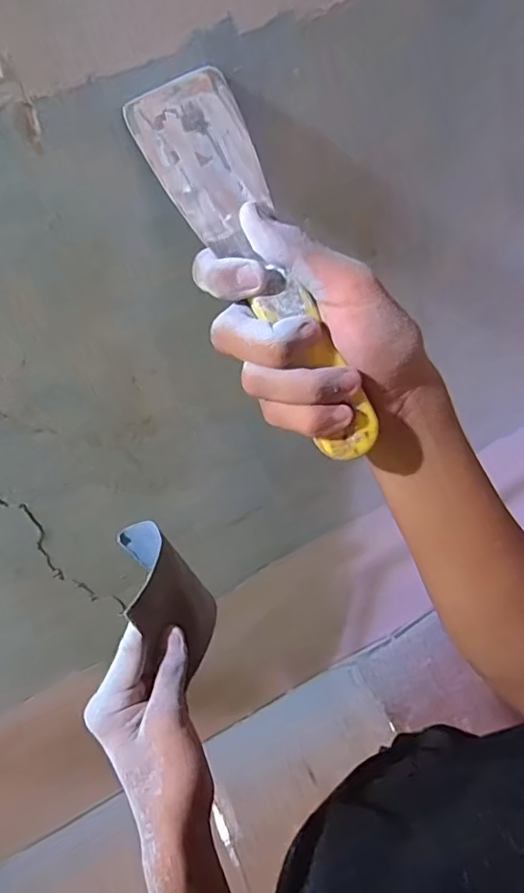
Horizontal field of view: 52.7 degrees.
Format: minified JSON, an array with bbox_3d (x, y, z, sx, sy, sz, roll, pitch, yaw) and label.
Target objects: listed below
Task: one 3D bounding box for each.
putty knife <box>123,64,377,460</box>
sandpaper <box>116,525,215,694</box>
[{"bbox_3d":[0.003,-0.079,0.251,0.046,0.011,0.188,-31,98,-14],"label":"putty knife"},{"bbox_3d":[-0.068,0.114,0.403,0.051,0.070,0.105,-15,60,-6],"label":"sandpaper"}]

